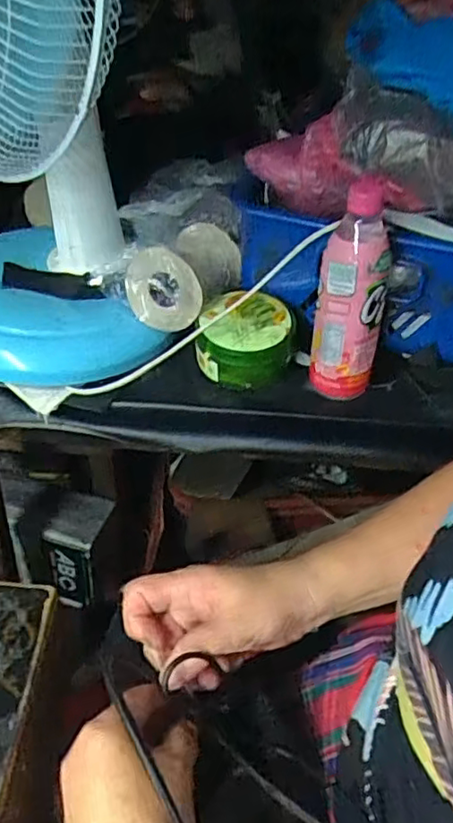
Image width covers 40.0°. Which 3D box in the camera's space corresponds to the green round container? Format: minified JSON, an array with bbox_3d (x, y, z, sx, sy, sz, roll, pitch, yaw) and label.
[{"bbox_3d":[0.022,-0.078,0.655,0.096,0.069,0.086,10,42,6],"label":"green round container"}]

